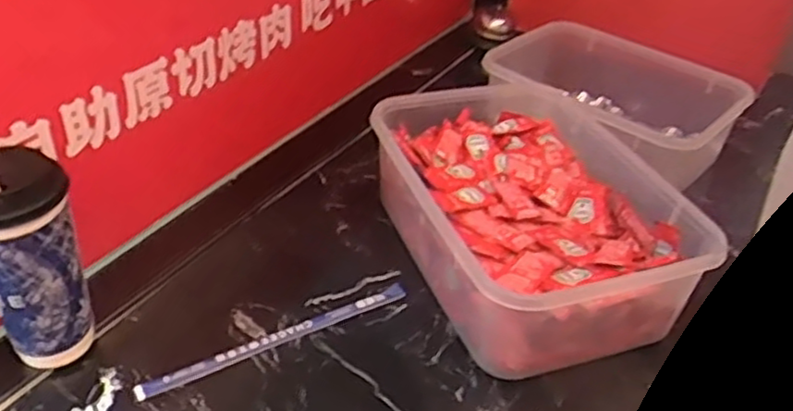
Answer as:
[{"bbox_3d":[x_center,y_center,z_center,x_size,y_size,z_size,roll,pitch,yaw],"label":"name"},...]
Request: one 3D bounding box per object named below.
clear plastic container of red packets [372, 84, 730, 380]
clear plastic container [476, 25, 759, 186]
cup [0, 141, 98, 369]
[{"bbox_3d":[0.131,0.008,0.744,0.240,0.137,0.362,-8,39,-16],"label":"clear plastic container of red packets"},{"bbox_3d":[0.281,-0.132,0.957,0.206,0.135,0.310,-28,48,-36],"label":"clear plastic container"},{"bbox_3d":[-0.305,0.043,0.578,0.084,0.204,0.092,-17,42,-27],"label":"cup"}]

